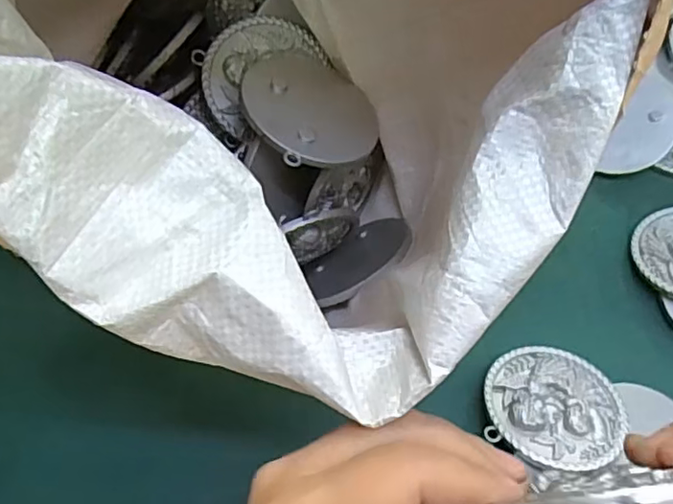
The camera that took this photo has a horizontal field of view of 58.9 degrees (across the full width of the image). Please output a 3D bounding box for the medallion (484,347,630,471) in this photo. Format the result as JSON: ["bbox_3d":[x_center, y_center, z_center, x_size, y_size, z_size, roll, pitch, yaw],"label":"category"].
[{"bbox_3d":[0.117,0.081,0.319,0.071,0.004,0.071,9,45,7],"label":"medallion"}]

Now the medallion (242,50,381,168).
[{"bbox_3d":[-0.018,-0.077,0.311,0.075,0.010,0.082,14,53,-19],"label":"medallion"}]

